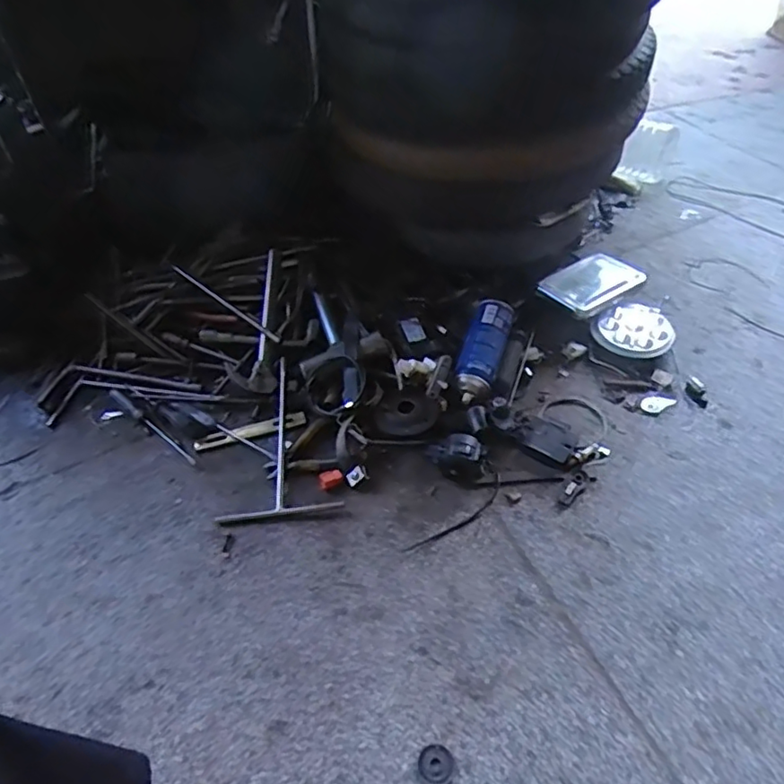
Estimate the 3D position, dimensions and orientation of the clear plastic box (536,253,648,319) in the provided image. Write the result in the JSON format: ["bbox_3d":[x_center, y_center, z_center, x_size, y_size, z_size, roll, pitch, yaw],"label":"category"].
[{"bbox_3d":[0.365,-0.199,1.101,0.182,0.025,0.118,-28,51,-20],"label":"clear plastic box"}]

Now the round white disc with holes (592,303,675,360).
[{"bbox_3d":[0.424,-0.104,1.053,0.142,0.037,0.116,-24,51,-15],"label":"round white disc with holes"}]

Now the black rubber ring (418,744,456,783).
[{"bbox_3d":[0.048,0.403,0.652,0.040,0.004,0.040,-3,49,3],"label":"black rubber ring"}]

